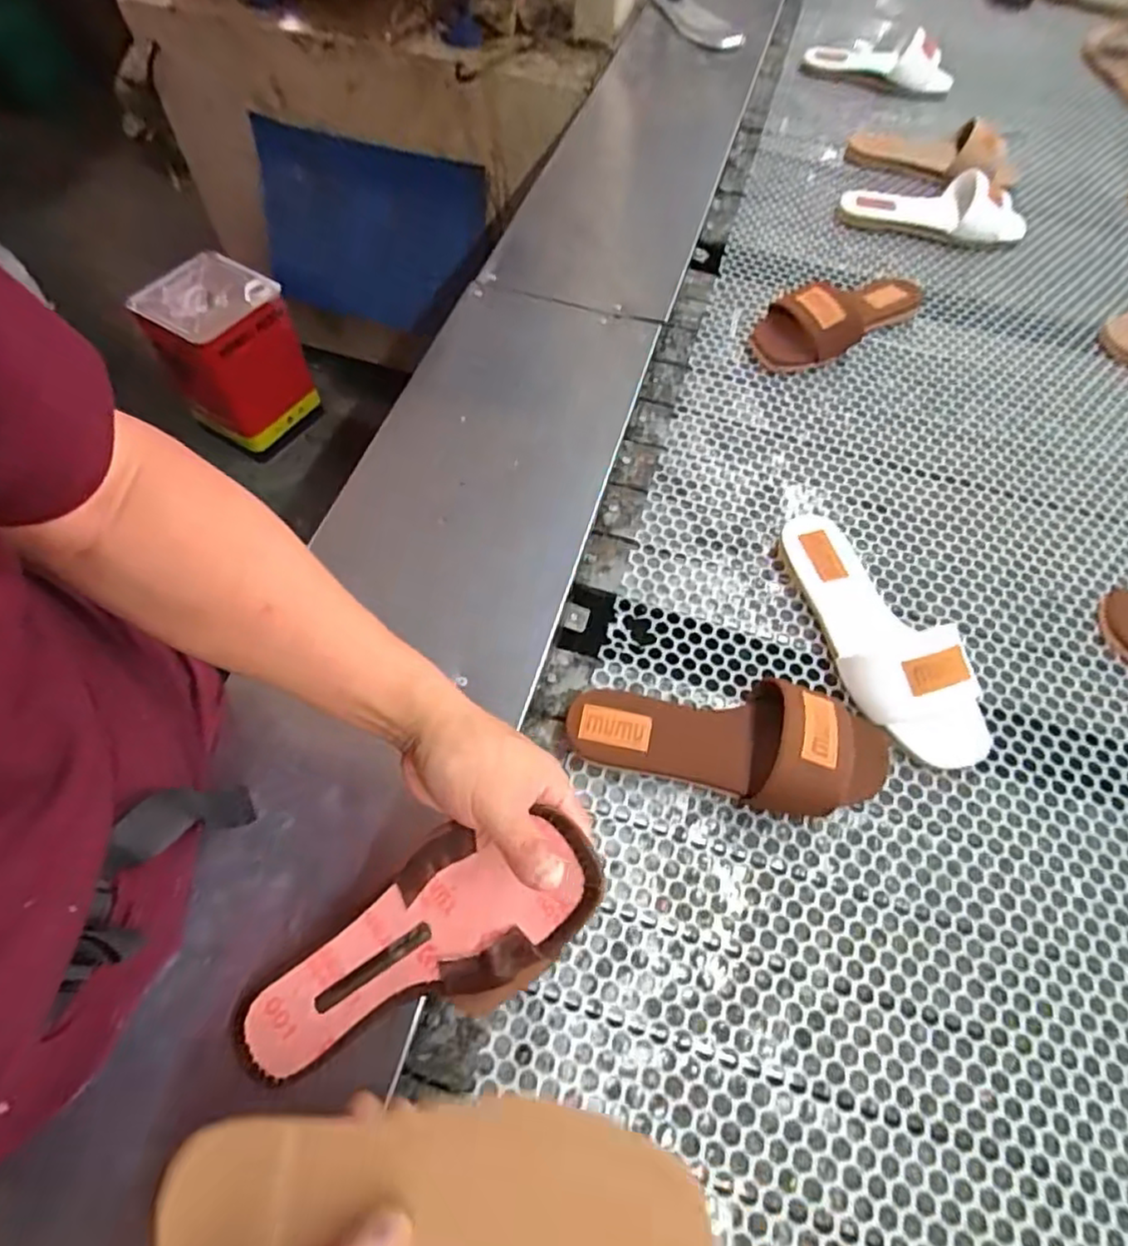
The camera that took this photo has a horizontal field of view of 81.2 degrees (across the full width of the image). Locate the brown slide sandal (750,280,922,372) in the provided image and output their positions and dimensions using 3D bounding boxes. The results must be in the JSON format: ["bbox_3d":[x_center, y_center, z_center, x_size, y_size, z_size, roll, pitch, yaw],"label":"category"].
[{"bbox_3d":[0.341,-0.383,0.790,0.273,0.061,0.094,-32,66,-19],"label":"brown slide sandal"}]

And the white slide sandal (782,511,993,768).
[{"bbox_3d":[0.267,0.002,0.571,0.096,0.059,0.258,-18,63,-12],"label":"white slide sandal"}]

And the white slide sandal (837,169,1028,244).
[{"bbox_3d":[0.520,-0.580,0.915,0.250,0.053,0.111,21,62,10],"label":"white slide sandal"}]

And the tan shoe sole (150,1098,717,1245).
[{"bbox_3d":[-0.063,0.249,0.276,0.247,0.006,0.080,-7,49,16],"label":"tan shoe sole"}]

